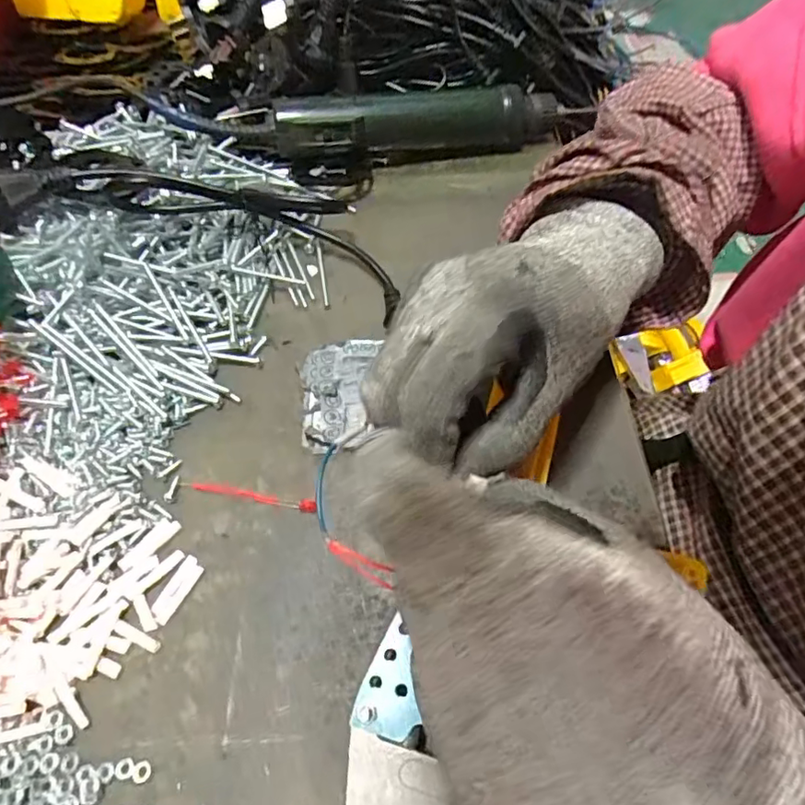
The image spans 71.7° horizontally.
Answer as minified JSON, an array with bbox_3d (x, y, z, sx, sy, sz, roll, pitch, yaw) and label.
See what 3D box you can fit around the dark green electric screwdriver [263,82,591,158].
[{"bbox_3d":[0.019,-0.207,0.419,0.221,0.045,0.032,-6,56,-4],"label":"dark green electric screwdriver"}]

